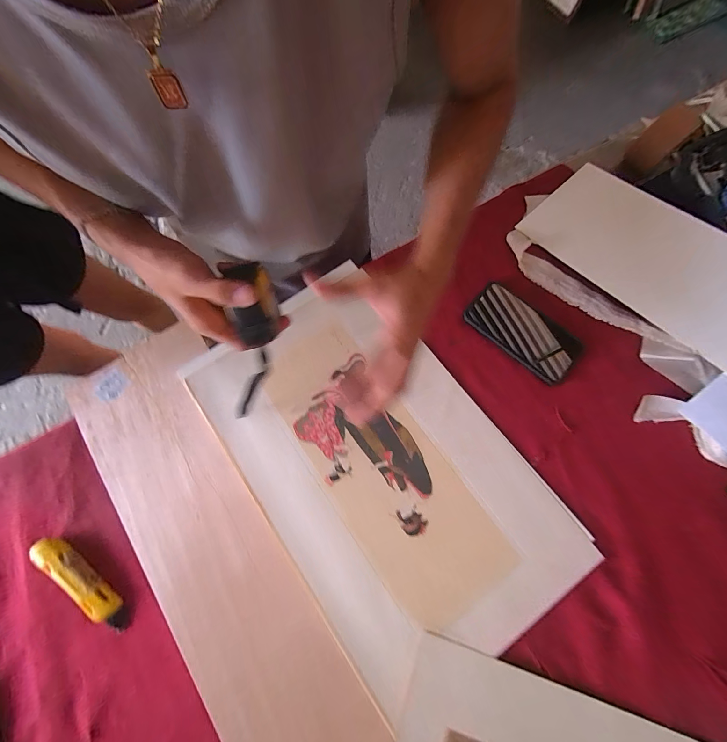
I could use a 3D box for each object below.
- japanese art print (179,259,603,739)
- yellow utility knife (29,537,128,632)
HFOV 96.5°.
[{"bbox_3d":[0.010,0.114,0.420,0.303,0.008,0.488,-36,77,-8],"label":"japanese art print"},{"bbox_3d":[-0.343,0.256,0.391,0.149,0.014,0.033,38,79,10],"label":"yellow utility knife"}]

